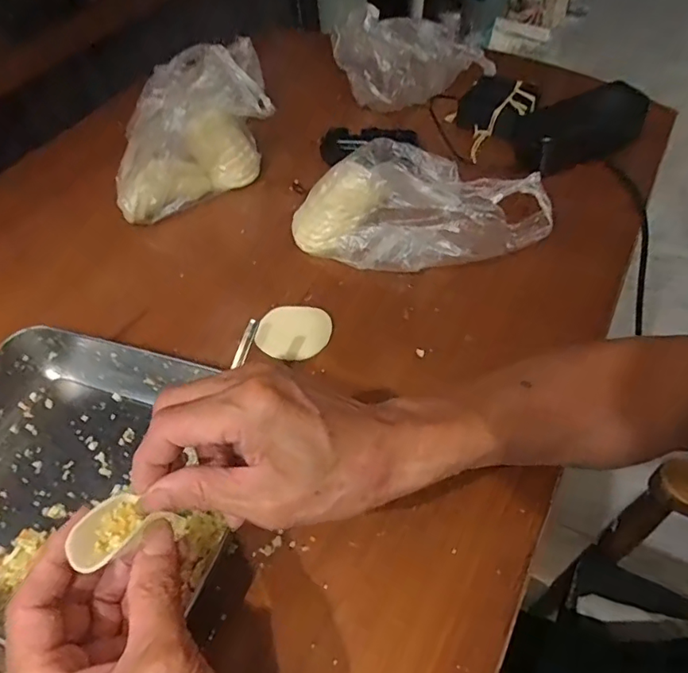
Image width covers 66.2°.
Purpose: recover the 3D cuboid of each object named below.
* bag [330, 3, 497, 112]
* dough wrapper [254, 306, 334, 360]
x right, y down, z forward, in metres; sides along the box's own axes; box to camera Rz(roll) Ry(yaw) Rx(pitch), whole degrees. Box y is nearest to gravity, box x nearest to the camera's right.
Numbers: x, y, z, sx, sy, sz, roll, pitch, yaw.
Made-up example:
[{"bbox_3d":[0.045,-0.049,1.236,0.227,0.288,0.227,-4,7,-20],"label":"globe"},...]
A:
[{"bbox_3d":[0.080,-0.333,0.636,0.191,0.101,0.072,8,52,12],"label":"bag"},{"bbox_3d":[-0.043,-0.004,0.458,0.063,0.005,0.052,4,59,5],"label":"dough wrapper"}]

